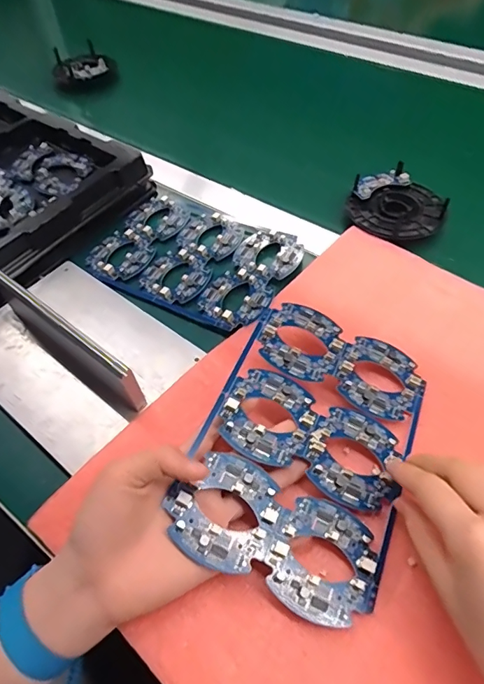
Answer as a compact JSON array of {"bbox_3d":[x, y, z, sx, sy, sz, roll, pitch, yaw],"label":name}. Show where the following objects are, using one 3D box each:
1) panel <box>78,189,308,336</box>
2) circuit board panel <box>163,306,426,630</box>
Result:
[{"bbox_3d":[-0.049,-0.089,0.464,0.198,0.011,0.136,24,58,20],"label":"panel"},{"bbox_3d":[0.048,0.066,0.311,0.138,0.007,0.200,26,59,6],"label":"circuit board panel"}]

